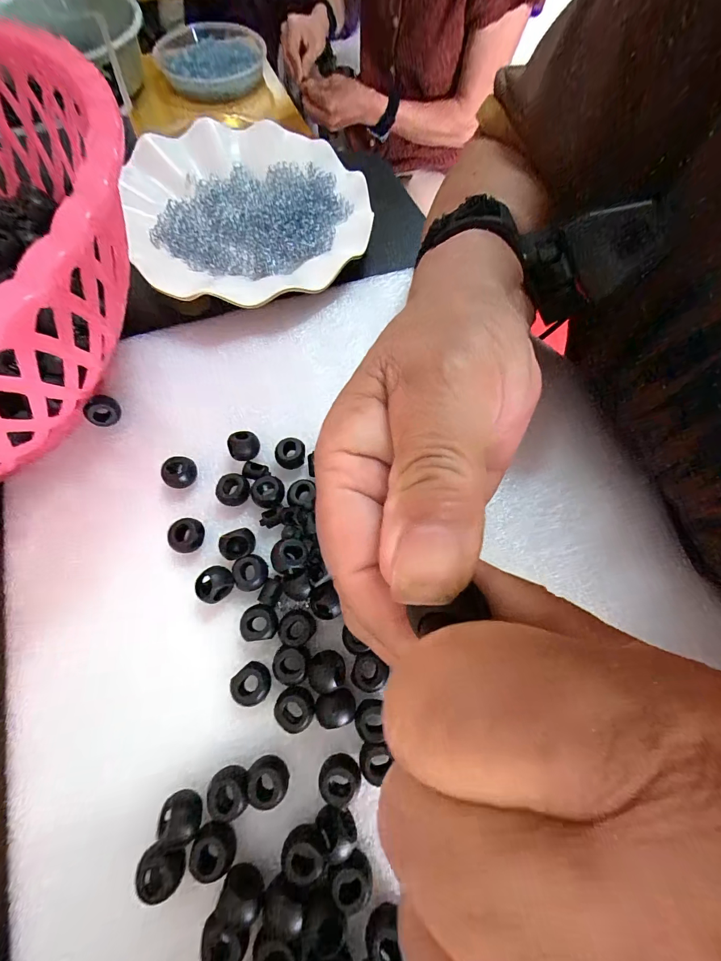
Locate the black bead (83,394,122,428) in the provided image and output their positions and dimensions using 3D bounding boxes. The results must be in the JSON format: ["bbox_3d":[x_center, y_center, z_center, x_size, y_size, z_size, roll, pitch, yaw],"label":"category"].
[{"bbox_3d":[-0.149,-0.040,0.212,0.014,0.016,0.018,41,74,12],"label":"black bead"}]

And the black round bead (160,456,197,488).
[{"bbox_3d":[-0.100,-0.004,0.203,0.015,0.015,0.017,31,72,9],"label":"black round bead"}]

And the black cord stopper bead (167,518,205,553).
[{"bbox_3d":[-0.091,0.029,0.191,0.016,0.012,0.016,-6,70,-4],"label":"black cord stopper bead"}]

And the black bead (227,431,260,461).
[{"bbox_3d":[-0.066,-0.019,0.208,0.016,0.015,0.016,1,70,-2],"label":"black bead"}]

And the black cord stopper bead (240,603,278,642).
[{"bbox_3d":[-0.048,0.069,0.177,0.016,0.011,0.016,-6,69,-4],"label":"black cord stopper bead"}]

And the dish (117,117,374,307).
[{"bbox_3d":[-0.082,-0.208,0.271,0.166,0.025,0.155,-15,70,-7],"label":"dish"}]

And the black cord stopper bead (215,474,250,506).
[{"bbox_3d":[-0.069,0.006,0.201,0.016,0.012,0.017,1,70,-2],"label":"black cord stopper bead"}]

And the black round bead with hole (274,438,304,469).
[{"bbox_3d":[-0.040,-0.015,0.209,0.016,0.011,0.016,1,70,-2],"label":"black round bead with hole"}]

